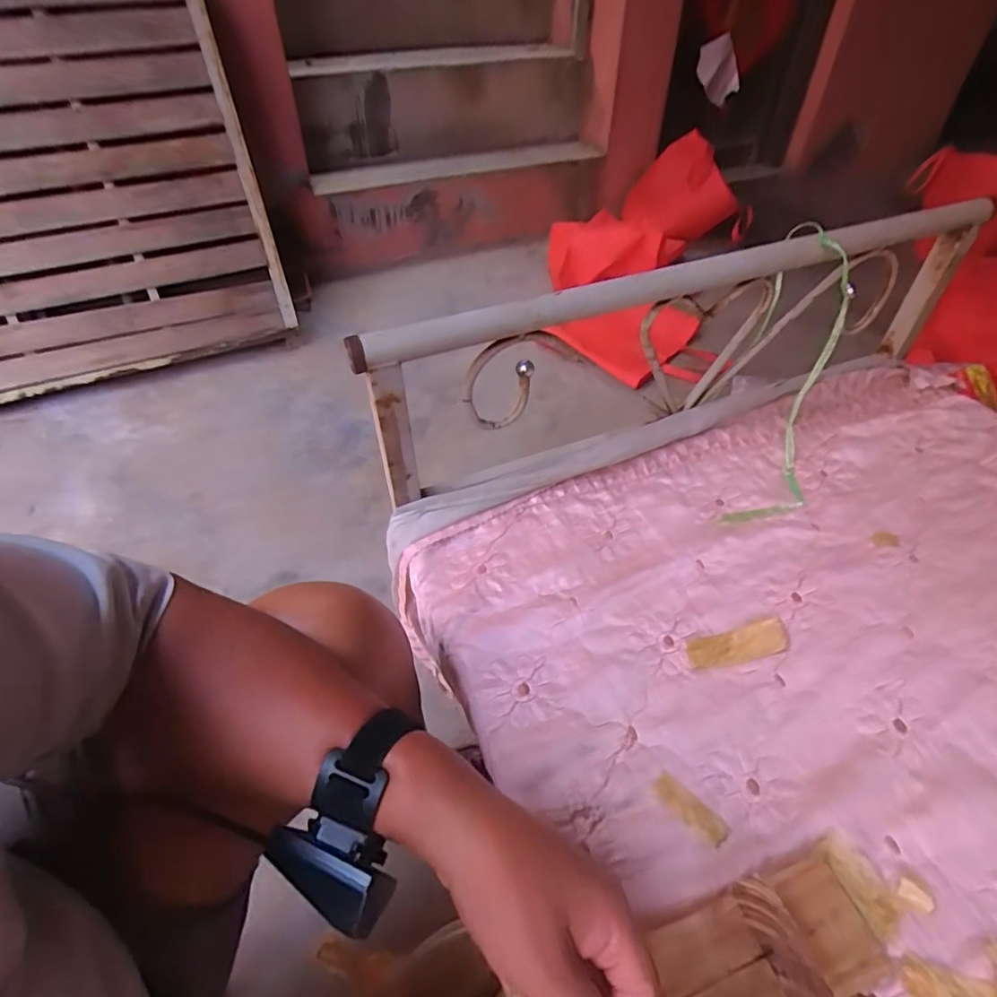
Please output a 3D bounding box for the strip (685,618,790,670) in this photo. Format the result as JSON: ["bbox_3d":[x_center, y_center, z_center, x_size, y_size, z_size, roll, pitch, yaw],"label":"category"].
[{"bbox_3d":[0.219,0.135,0.524,0.093,0.007,0.030,-14,71,-6],"label":"strip"}]

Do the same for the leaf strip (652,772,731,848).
[{"bbox_3d":[0.145,0.237,0.437,0.059,0.004,0.021,38,56,24],"label":"leaf strip"}]

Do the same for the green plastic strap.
[{"bbox_3d":[0.313,-0.136,0.659,0.108,0.325,0.102,4,7,5],"label":"green plastic strap"}]

